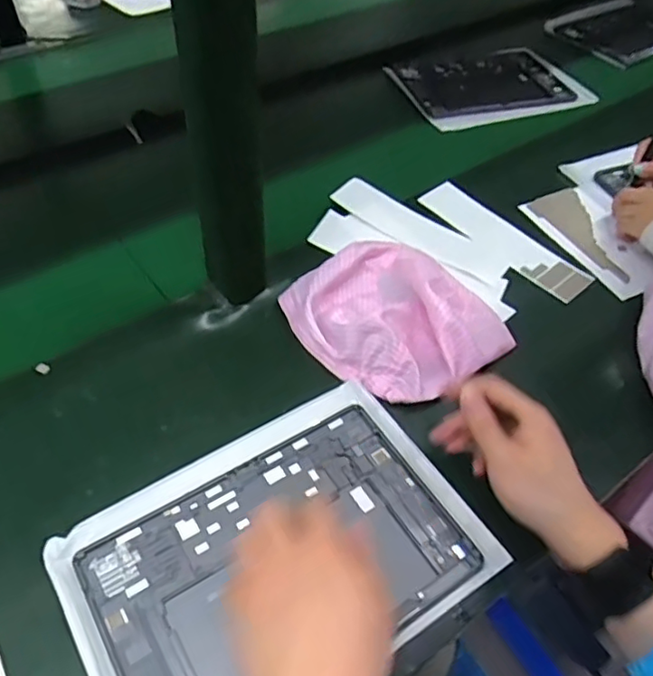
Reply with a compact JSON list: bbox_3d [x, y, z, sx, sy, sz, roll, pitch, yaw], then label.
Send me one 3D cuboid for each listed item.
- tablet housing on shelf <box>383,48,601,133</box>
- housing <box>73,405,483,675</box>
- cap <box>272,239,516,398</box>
[{"bbox_3d":[0.262,-0.420,0.973,0.306,0.018,0.226,-17,52,-18],"label":"tablet housing on shelf"},{"bbox_3d":[-0.032,0.163,0.439,0.254,0.010,0.167,-25,54,-23],"label":"housing"},{"bbox_3d":[0.074,-0.025,0.589,0.184,0.046,0.186,2,49,-2],"label":"cap"}]

